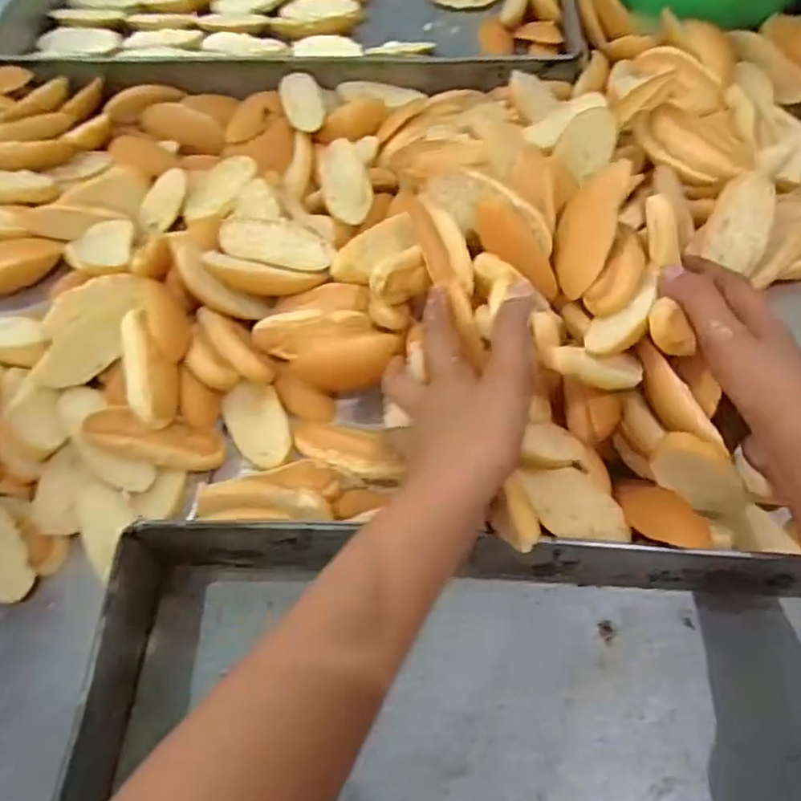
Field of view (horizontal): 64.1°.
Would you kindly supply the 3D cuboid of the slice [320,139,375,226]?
[{"bbox_3d":[-0.046,-0.187,0.544,0.040,0.010,0.103,-7,59,-3],"label":"slice"}]

